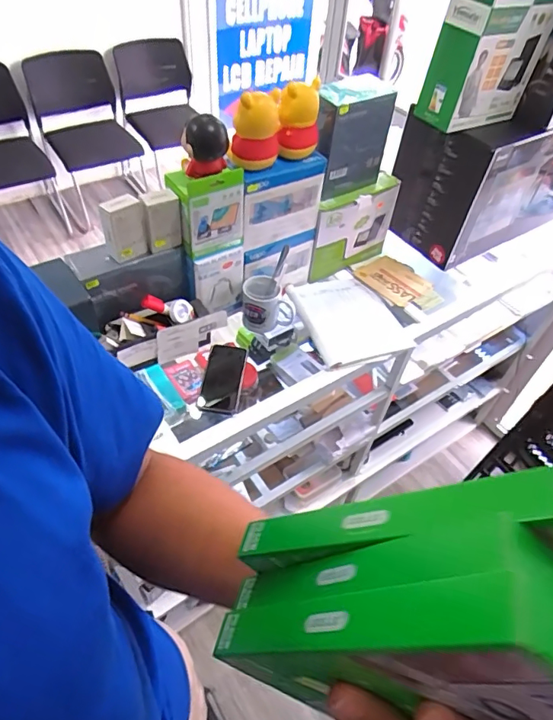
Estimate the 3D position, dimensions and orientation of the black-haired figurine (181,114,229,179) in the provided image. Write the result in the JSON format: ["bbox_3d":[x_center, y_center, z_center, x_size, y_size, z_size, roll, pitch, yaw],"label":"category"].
[{"bbox_3d":[-0.117,-0.349,0.794,0.076,0.091,0.067,-4,49,-8],"label":"black-haired figurine"}]

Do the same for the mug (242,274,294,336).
[{"bbox_3d":[-0.021,-0.118,1.047,0.104,0.092,0.087,0,49,-5],"label":"mug"}]

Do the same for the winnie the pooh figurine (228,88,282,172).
[{"bbox_3d":[-0.038,-0.387,0.827,0.084,0.125,0.065,4,49,-2],"label":"winnie the pooh figurine"}]

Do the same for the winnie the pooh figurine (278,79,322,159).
[{"bbox_3d":[0.043,-0.442,0.884,0.072,0.125,0.072,7,49,2],"label":"winnie the pooh figurine"}]

